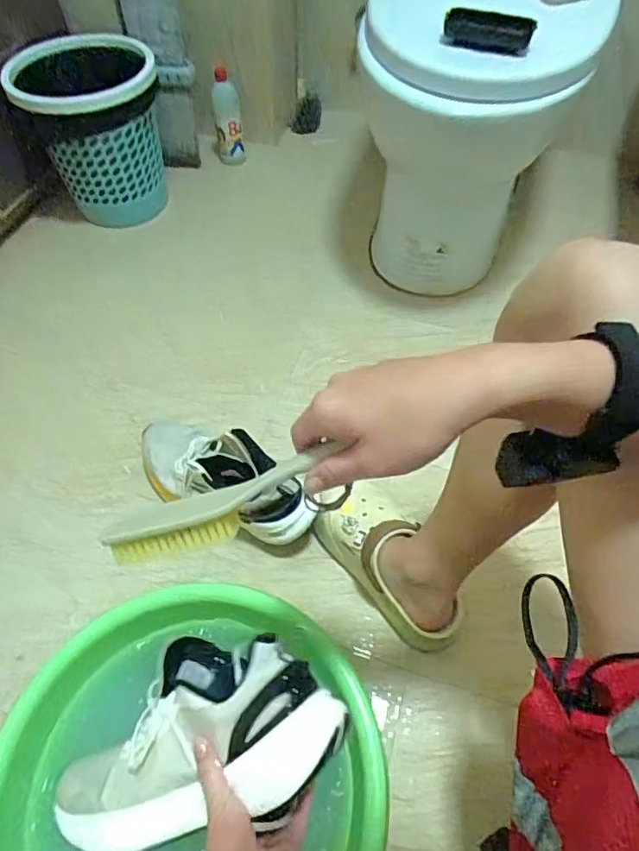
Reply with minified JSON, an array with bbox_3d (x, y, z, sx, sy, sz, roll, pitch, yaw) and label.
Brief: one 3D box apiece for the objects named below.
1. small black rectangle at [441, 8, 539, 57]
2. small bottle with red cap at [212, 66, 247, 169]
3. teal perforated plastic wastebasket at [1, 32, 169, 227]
[{"bbox_3d":[0.217,-0.509,0.691,0.116,0.022,0.079,20,59,13],"label":"small black rectangle"},{"bbox_3d":[-0.211,-0.688,1.220,0.069,0.201,0.052,-5,56,-5],"label":"small bottle with red cap"},{"bbox_3d":[-0.437,-0.581,1.077,0.255,0.269,0.232,-10,57,-6],"label":"teal perforated plastic wastebasket"}]

